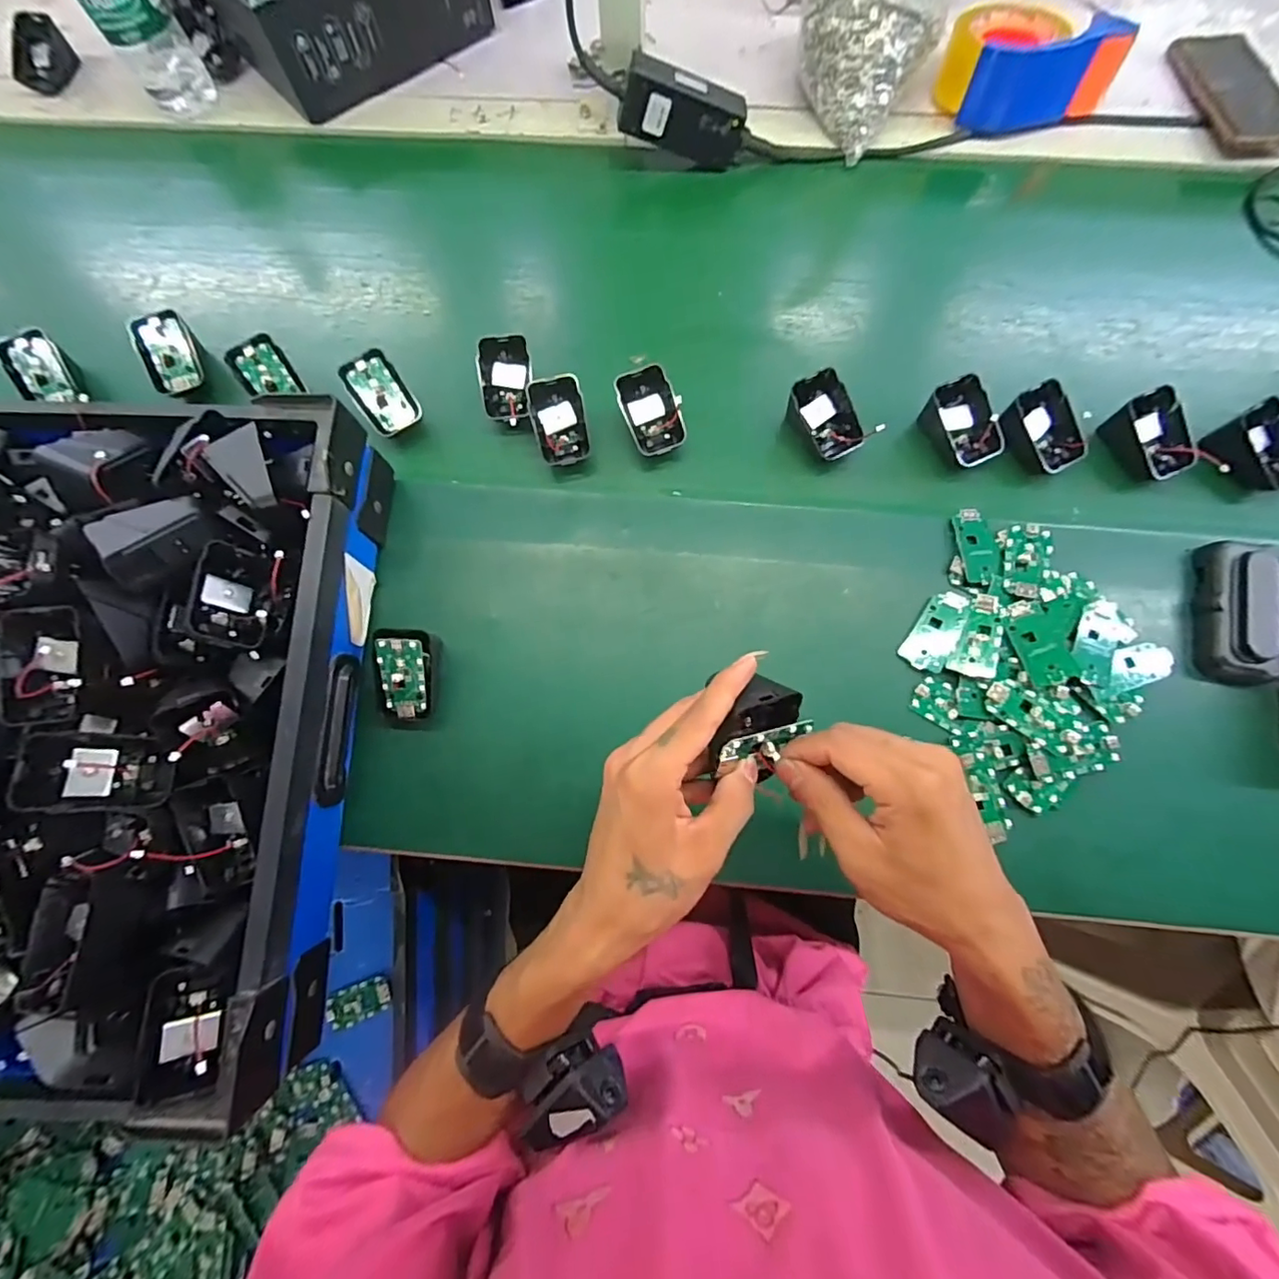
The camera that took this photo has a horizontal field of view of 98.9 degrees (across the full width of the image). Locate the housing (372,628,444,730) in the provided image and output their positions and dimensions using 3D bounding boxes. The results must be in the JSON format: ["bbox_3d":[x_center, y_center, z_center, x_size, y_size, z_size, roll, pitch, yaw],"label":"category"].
[{"bbox_3d":[-0.174,0.028,0.402,0.038,0.042,0.069,3,76,2],"label":"housing"}]

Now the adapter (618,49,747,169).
[{"bbox_3d":[0.044,-0.492,0.513,0.120,0.054,0.028,7,75,-17],"label":"adapter"}]

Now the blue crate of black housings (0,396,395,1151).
[{"bbox_3d":[-0.512,0.048,0.360,0.606,0.118,0.442,1,76,2],"label":"blue crate of black housings"}]

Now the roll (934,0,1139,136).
[{"bbox_3d":[0.374,-0.565,0.530,0.148,0.060,0.103,6,76,3],"label":"roll"}]

